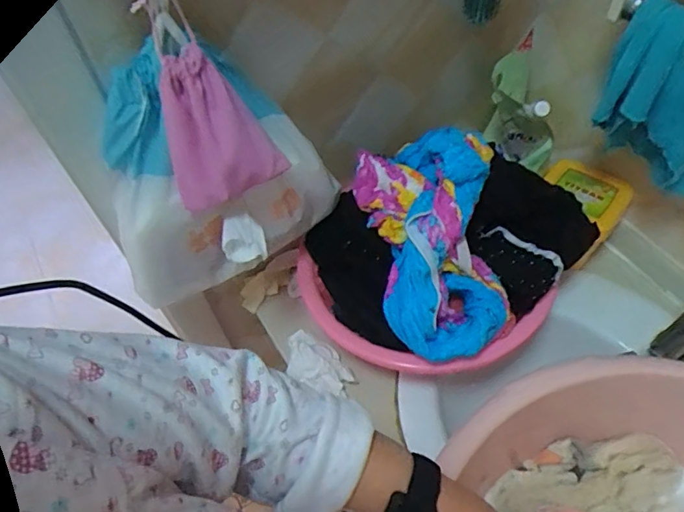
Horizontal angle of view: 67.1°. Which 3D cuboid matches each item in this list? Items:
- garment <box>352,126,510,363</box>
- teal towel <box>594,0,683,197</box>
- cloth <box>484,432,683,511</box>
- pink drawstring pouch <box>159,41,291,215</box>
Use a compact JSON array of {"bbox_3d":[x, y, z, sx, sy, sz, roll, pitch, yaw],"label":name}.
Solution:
[{"bbox_3d":[0.109,-0.015,0.587,0.149,0.154,0.220,-11,56,-4],"label":"garment"},{"bbox_3d":[0.345,-0.157,0.549,0.140,0.172,0.044,38,65,25],"label":"teal towel"},{"bbox_3d":[0.272,0.254,0.559,0.210,0.034,0.097,-4,55,0],"label":"cloth"},{"bbox_3d":[-0.112,-0.111,0.468,0.104,0.128,0.054,-5,55,0],"label":"pink drawstring pouch"}]

